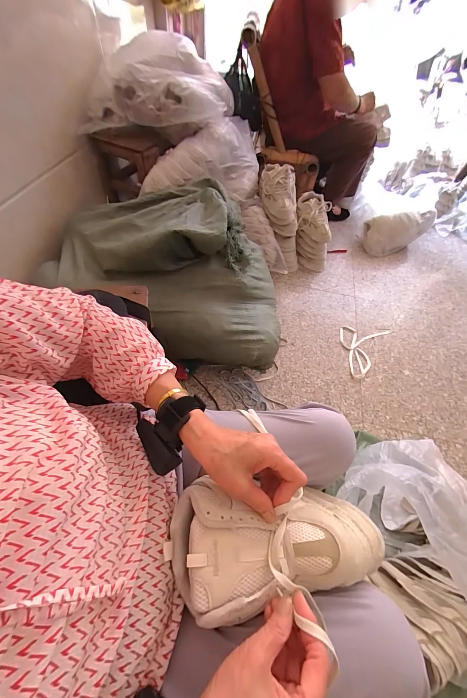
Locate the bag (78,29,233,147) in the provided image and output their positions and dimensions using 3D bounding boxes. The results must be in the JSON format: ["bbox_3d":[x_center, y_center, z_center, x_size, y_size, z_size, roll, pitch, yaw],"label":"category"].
[{"bbox_3d":[-0.235,-0.777,0.840,0.449,0.219,0.171,-1,56,-6],"label":"bag"}]

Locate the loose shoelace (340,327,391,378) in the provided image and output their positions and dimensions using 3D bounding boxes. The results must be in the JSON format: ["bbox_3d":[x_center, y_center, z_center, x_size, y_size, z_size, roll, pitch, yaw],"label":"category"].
[{"bbox_3d":[0.504,-0.021,1.120,0.168,0.006,0.307,33,59,18],"label":"loose shoelace"}]

